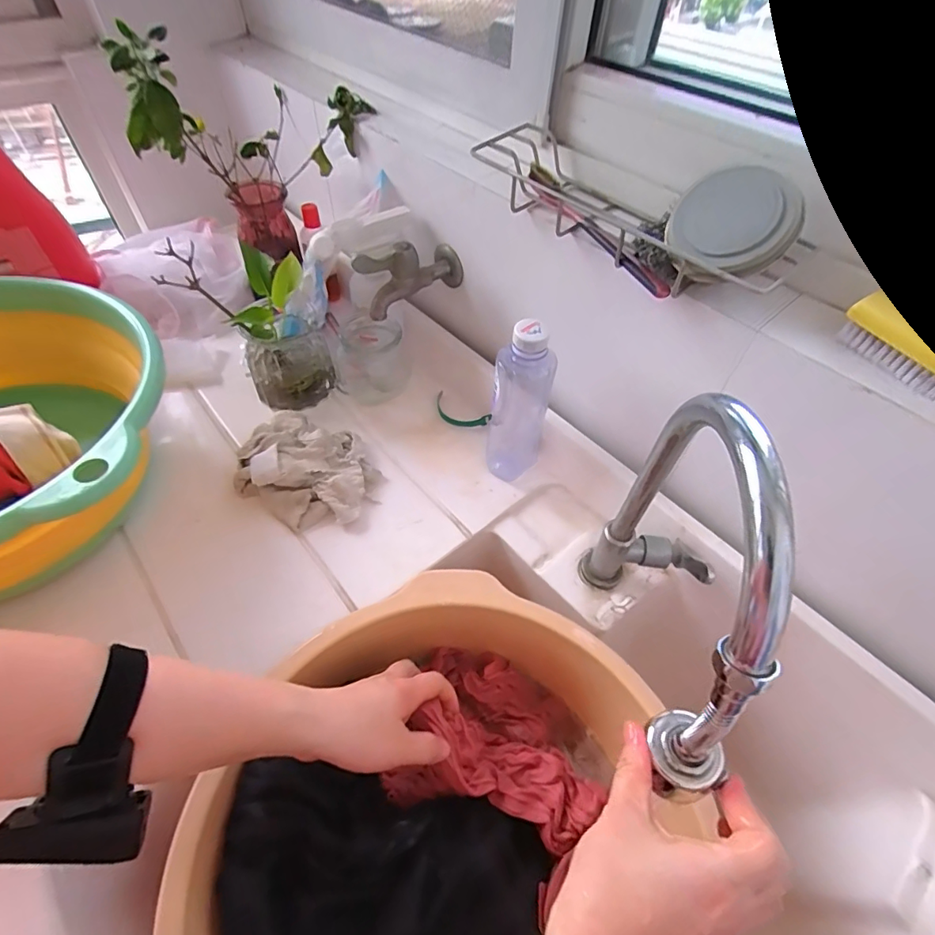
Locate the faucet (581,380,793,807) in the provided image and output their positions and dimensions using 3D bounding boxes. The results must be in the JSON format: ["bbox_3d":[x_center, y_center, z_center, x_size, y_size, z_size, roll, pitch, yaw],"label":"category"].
[{"bbox_3d":[0.137,0.087,0.340,0.080,0.281,0.212,15,56,9],"label":"faucet"}]

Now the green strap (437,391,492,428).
[{"bbox_3d":[-0.012,-0.067,0.608,0.081,0.017,0.035,33,58,21],"label":"green strap"}]

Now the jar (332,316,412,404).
[{"bbox_3d":[-0.115,-0.137,0.602,0.095,0.083,0.080,-13,53,-10],"label":"jar"}]

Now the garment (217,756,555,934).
[{"bbox_3d":[-0.067,0.309,0.339,0.225,0.053,0.177,20,54,12],"label":"garment"}]

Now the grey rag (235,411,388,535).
[{"bbox_3d":[-0.172,-0.003,0.531,0.158,0.047,0.124,27,57,19],"label":"grey rag"}]

